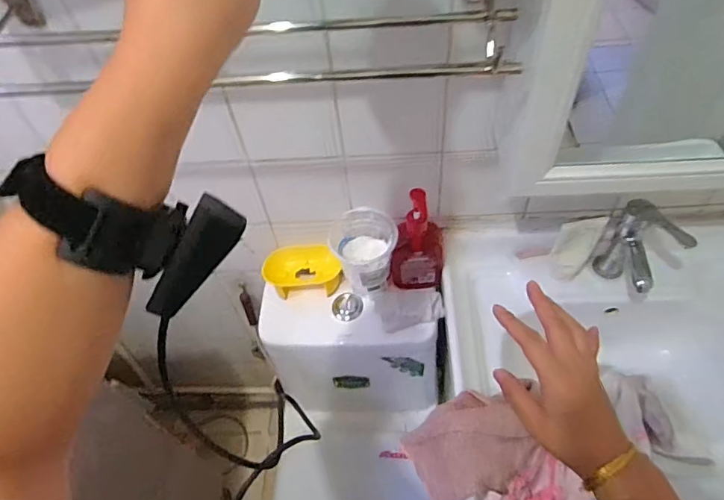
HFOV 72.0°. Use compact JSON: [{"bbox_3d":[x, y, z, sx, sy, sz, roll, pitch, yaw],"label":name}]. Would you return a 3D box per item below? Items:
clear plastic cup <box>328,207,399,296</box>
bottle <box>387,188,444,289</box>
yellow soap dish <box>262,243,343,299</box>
[{"bbox_3d":[0.005,0.005,0.903,0.107,0.132,0.116,-2,54,3],"label":"clear plastic cup"},{"bbox_3d":[0.097,-0.014,0.869,0.098,0.212,0.055,-4,54,1],"label":"bottle"},{"bbox_3d":[-0.114,0.038,0.963,0.146,0.055,0.082,-3,54,2],"label":"yellow soap dish"}]

